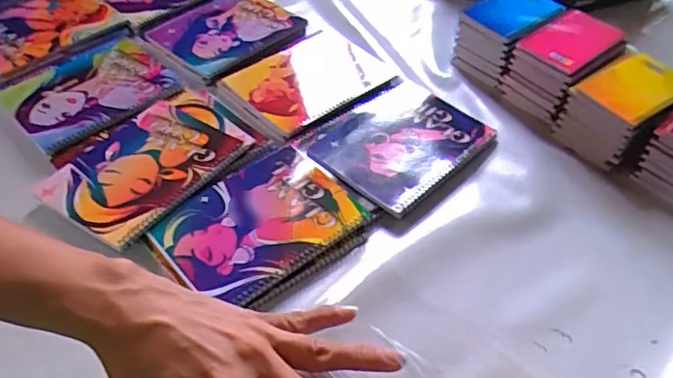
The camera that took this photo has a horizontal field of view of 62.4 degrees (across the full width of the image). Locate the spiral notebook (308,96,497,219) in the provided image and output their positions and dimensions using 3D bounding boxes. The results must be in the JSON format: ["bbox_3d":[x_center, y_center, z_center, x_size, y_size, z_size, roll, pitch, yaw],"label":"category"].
[{"bbox_3d":[0.083,-0.061,0.694,0.197,0.011,0.155,-35,57,-27],"label":"spiral notebook"}]

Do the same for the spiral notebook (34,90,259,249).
[{"bbox_3d":[-0.215,-0.041,0.660,0.169,0.015,0.234,28,54,23],"label":"spiral notebook"}]

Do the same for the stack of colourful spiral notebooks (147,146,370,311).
[{"bbox_3d":[-0.078,0.044,0.598,0.196,0.024,0.152,-35,56,-27],"label":"stack of colourful spiral notebooks"}]

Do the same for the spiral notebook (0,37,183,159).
[{"bbox_3d":[-0.321,-0.130,0.733,0.194,0.016,0.153,-35,58,-27],"label":"spiral notebook"}]

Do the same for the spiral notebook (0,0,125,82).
[{"bbox_3d":[-0.437,-0.242,0.819,0.152,0.016,0.194,36,57,27],"label":"spiral notebook"}]

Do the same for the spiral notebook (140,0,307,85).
[{"bbox_3d":[-0.163,-0.238,0.837,0.194,0.026,0.163,-36,58,-28],"label":"spiral notebook"}]

